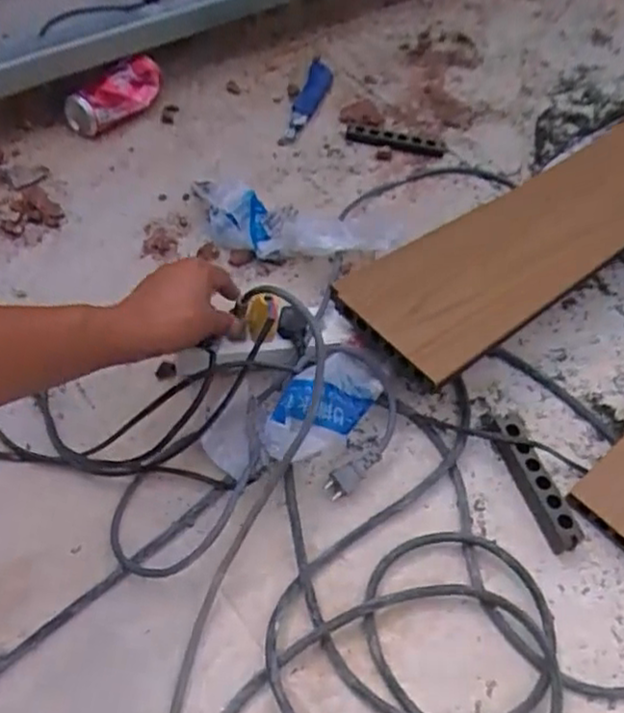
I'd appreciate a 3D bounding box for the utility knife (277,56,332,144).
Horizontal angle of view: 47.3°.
[{"bbox_3d":[-0.005,-0.371,1.027,0.043,0.031,0.198,14,55,8],"label":"utility knife"}]

